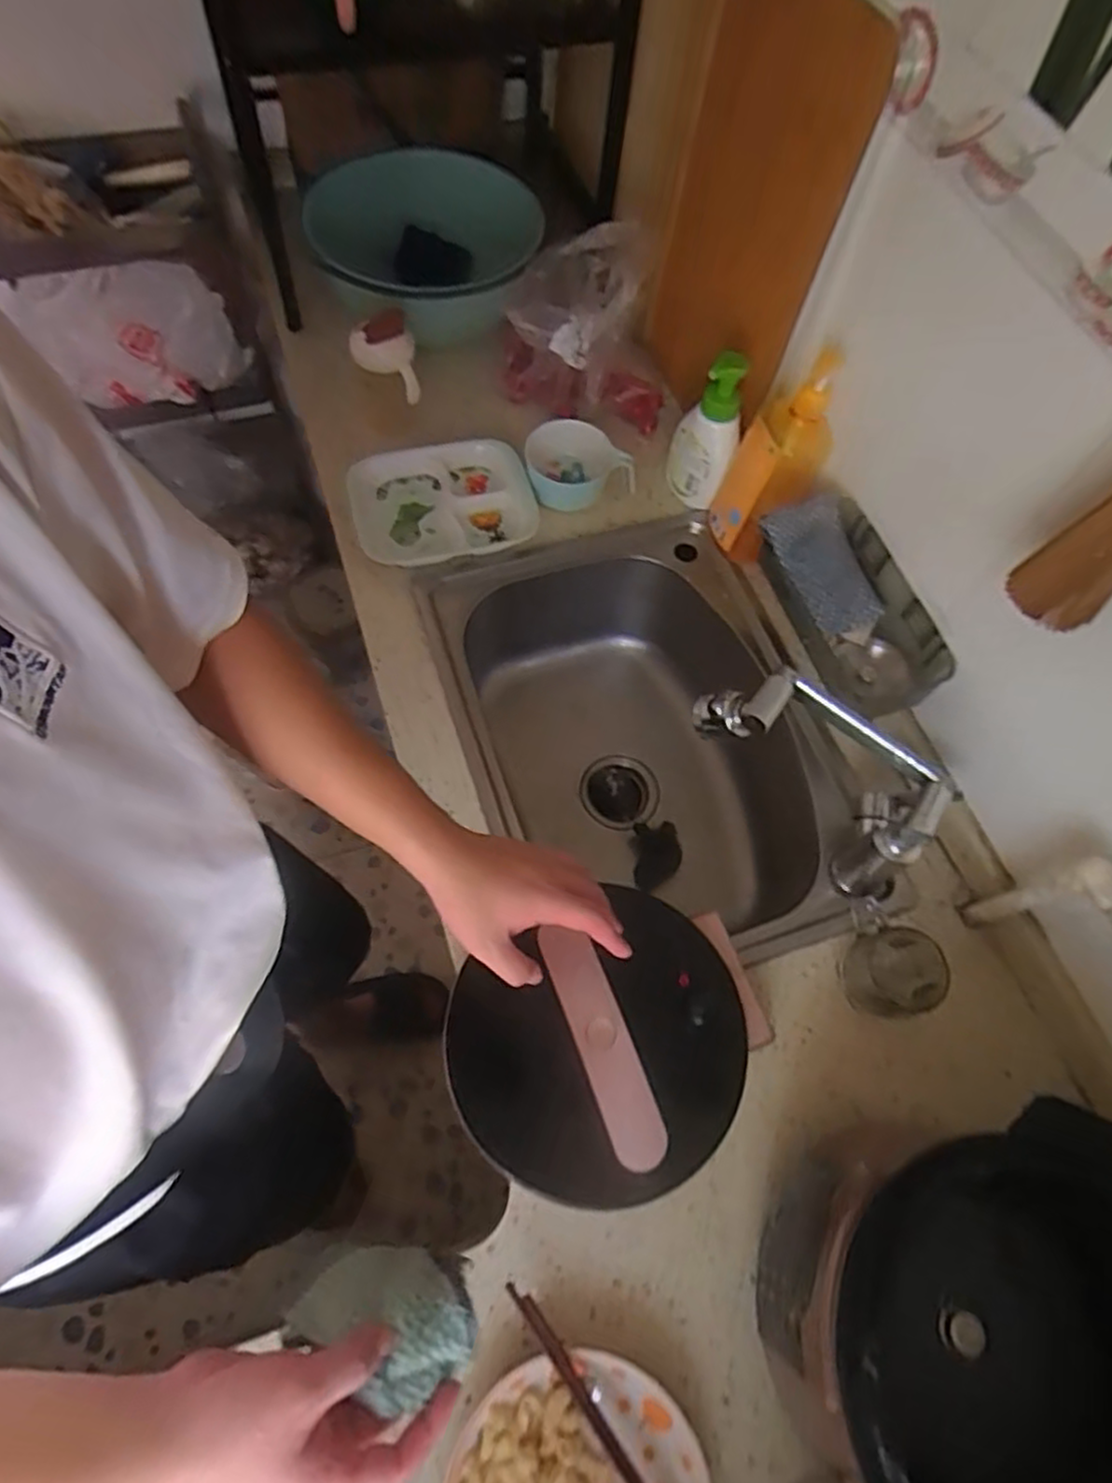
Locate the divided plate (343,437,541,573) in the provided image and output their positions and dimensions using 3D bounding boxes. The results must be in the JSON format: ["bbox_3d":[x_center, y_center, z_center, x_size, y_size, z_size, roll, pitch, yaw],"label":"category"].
[{"bbox_3d":[-0.146,-0.307,0.952,0.224,0.031,0.178,-14,67,-9],"label":"divided plate"}]

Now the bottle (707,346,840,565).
[{"bbox_3d":[0.248,-0.312,0.854,0.103,0.268,0.085,23,66,7],"label":"bottle"}]

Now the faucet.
[{"bbox_3d":[0.266,0.041,0.743,0.117,0.178,0.262,-42,74,-19],"label":"faucet"}]

